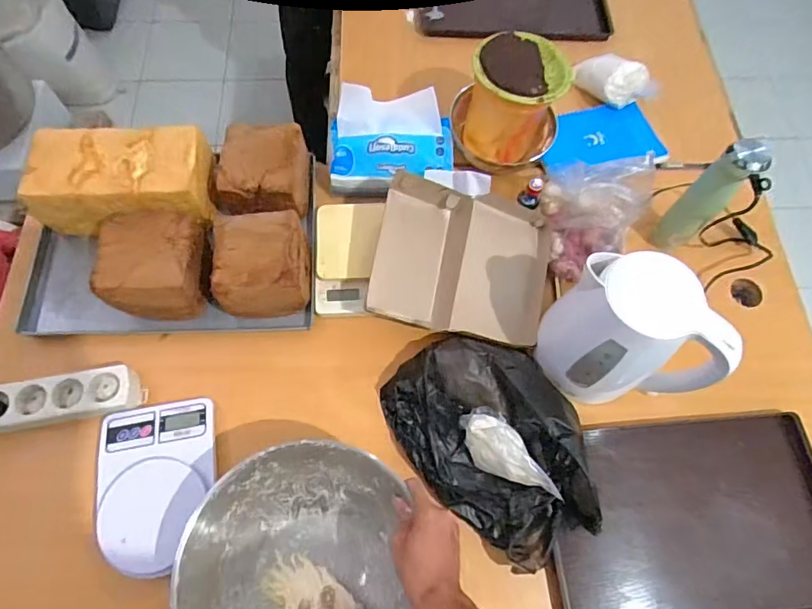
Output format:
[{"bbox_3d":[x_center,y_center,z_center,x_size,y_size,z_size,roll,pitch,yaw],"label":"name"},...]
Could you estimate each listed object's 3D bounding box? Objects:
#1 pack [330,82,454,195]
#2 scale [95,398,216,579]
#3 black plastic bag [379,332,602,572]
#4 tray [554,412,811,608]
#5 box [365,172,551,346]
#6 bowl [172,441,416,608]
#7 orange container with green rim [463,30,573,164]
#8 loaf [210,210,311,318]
[{"bbox_3d":[-0.023,-0.246,0.759,0.182,0.078,0.125,-4,68,-5],"label":"pack"},{"bbox_3d":[-0.305,0.221,0.625,0.139,0.038,0.199,-7,68,-6],"label":"scale"},{"bbox_3d":[0.116,0.168,0.641,0.208,0.072,0.288,-30,72,-14],"label":"black plastic bag"},{"bbox_3d":[0.365,0.275,0.645,0.371,0.040,0.246,-2,68,-4],"label":"tray"},{"bbox_3d":[0.083,-0.064,0.726,0.249,0.085,0.208,10,68,1],"label":"box"},{"bbox_3d":[-0.114,0.285,0.563,0.230,0.106,0.241,-1,68,-3],"label":"bowl"},{"bbox_3d":[0.156,-0.293,0.759,0.128,0.147,0.114,5,68,-1],"label":"orange container with green rim"},{"bbox_3d":[-0.191,-0.049,0.674,0.114,0.085,0.132,-3,68,-4],"label":"loaf"}]

